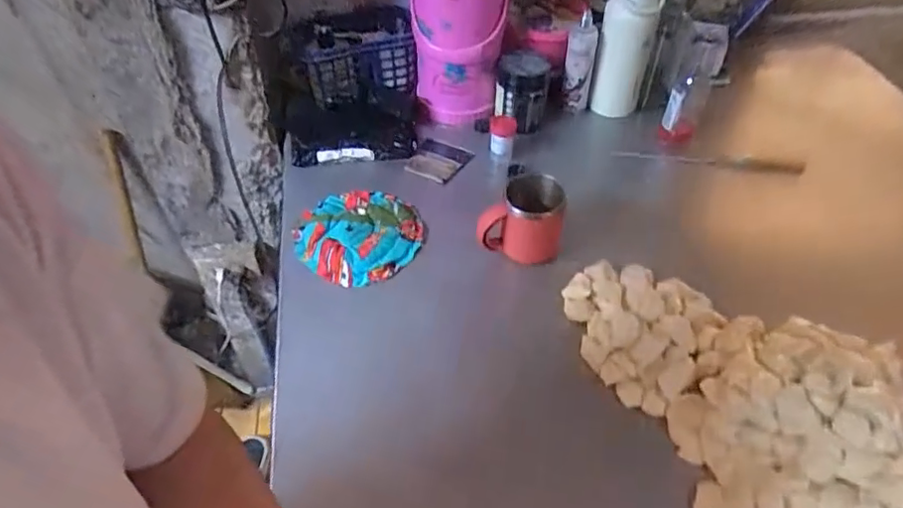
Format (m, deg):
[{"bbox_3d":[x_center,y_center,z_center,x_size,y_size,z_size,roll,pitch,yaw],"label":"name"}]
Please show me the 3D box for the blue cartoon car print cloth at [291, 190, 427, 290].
[{"bbox_3d":[-0.137,-0.026,0.847,0.188,0.027,0.167,2,51,1],"label":"blue cartoon car print cloth"}]

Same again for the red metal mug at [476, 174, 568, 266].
[{"bbox_3d":[0.095,-0.045,0.798,0.116,0.116,0.084,1,48,2],"label":"red metal mug"}]

